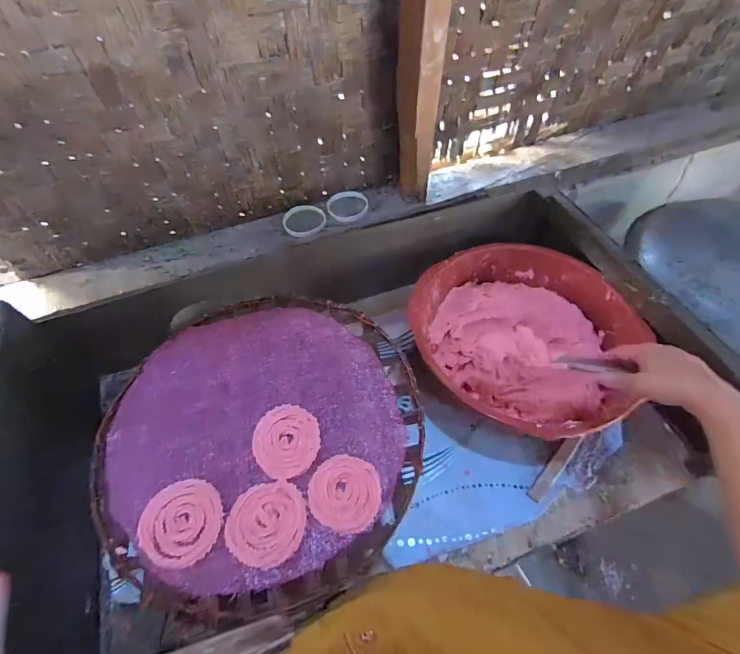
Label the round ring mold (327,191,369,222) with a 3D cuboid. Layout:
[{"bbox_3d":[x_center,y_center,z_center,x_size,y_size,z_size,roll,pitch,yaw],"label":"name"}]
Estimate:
[{"bbox_3d":[-0.048,-0.264,0.882,0.088,0.018,0.077,-5,57,-3],"label":"round ring mold"}]

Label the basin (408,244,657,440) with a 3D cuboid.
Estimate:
[{"bbox_3d":[0.263,0.019,0.717,0.348,0.117,0.350,0,57,1],"label":"basin"}]

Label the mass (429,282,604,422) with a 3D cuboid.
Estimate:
[{"bbox_3d":[0.258,0.043,0.745,0.282,0.082,0.255,23,60,15],"label":"mass"}]

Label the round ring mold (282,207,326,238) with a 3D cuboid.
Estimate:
[{"bbox_3d":[-0.139,-0.226,0.858,0.089,0.016,0.077,-8,57,-5],"label":"round ring mold"}]

